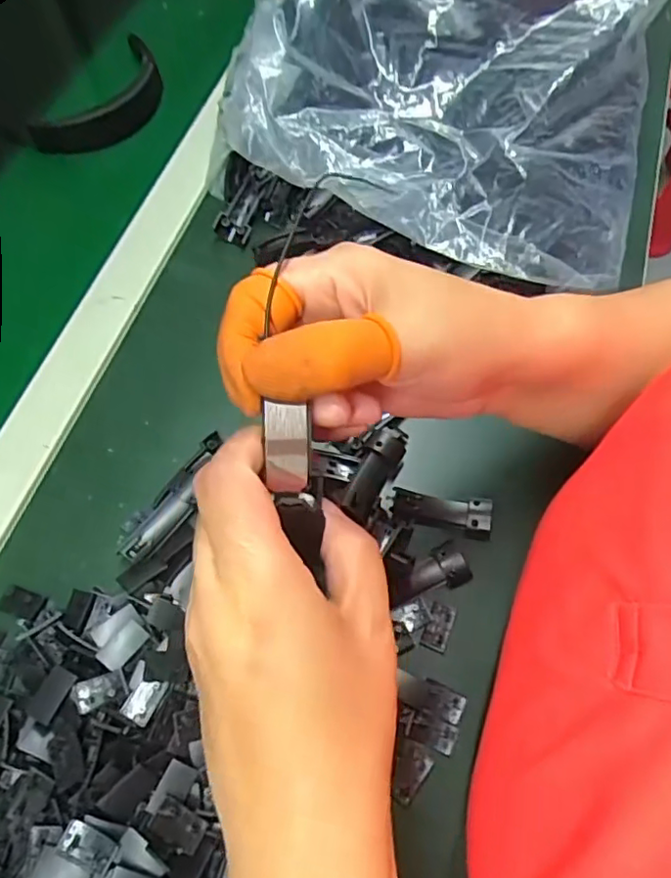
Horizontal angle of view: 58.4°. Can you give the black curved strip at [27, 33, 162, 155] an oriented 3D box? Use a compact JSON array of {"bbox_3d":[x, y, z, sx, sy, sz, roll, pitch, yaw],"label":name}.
[{"bbox_3d":[-0.189,-0.299,0.517,0.072,0.030,0.148,20,66,10],"label":"black curved strip"}]

